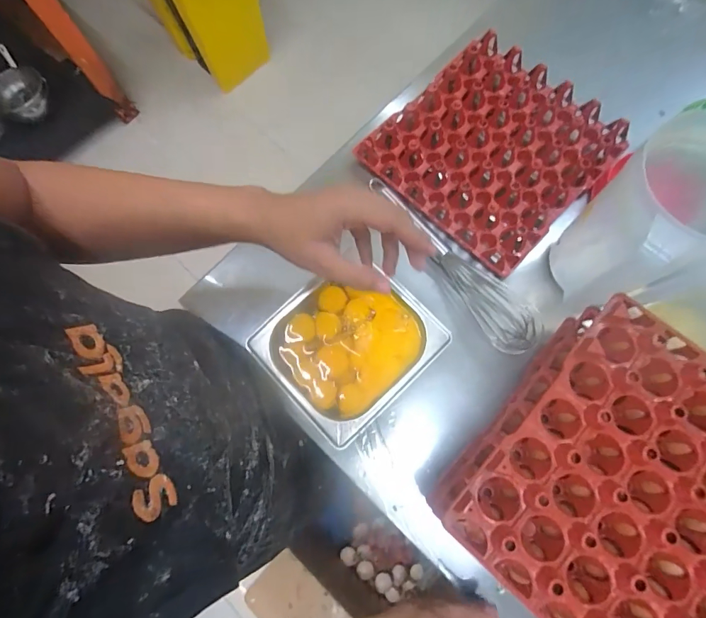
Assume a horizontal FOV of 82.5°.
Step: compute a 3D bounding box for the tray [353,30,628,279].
[{"bbox_3d":[0.202,-0.234,0.585,0.285,0.046,0.278,-43,78,-10],"label":"tray"}]

